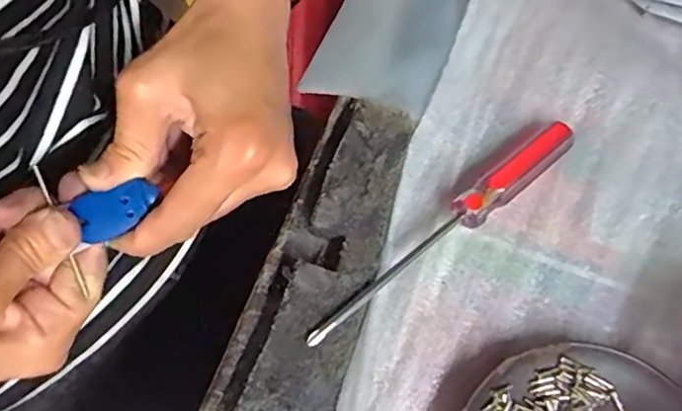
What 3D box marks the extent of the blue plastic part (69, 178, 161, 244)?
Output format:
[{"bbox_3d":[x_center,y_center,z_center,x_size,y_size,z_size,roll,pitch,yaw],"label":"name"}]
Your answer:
[{"bbox_3d":[-0.095,0.003,0.254,0.035,0.011,0.018,-19,87,6],"label":"blue plastic part"}]

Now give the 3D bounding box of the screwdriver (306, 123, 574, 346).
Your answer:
[{"bbox_3d":[0.054,0.013,0.288,0.175,0.024,0.018,-39,72,-18],"label":"screwdriver"}]

